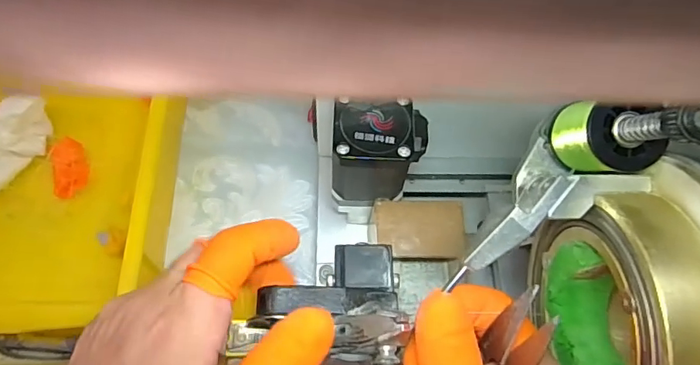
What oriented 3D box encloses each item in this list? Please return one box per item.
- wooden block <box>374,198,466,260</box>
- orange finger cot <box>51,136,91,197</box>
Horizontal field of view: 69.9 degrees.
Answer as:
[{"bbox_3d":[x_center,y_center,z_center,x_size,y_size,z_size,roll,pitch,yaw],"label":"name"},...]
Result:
[{"bbox_3d":[0.040,0.026,0.285,0.050,0.005,0.034,3,65,-1],"label":"wooden block"},{"bbox_3d":[-0.191,-0.011,0.342,0.024,0.008,0.040,-11,81,2],"label":"orange finger cot"}]

